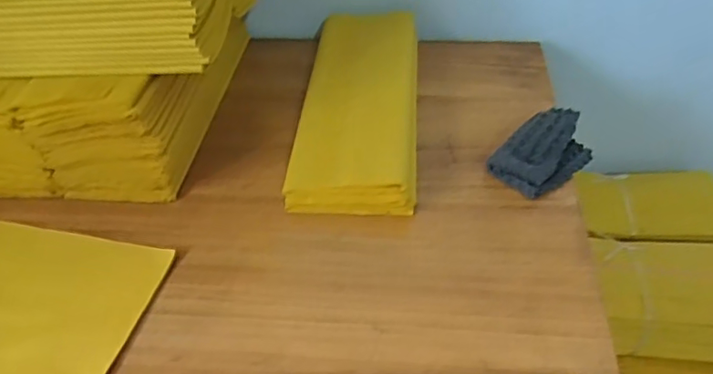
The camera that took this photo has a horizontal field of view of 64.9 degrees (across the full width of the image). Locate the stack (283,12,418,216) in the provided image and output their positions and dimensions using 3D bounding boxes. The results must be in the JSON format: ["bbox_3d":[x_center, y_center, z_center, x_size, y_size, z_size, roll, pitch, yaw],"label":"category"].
[{"bbox_3d":[0.005,-0.101,0.643,0.129,0.055,0.319,1,45,5],"label":"stack"}]

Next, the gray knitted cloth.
[{"bbox_3d":[0.194,-0.036,0.576,0.105,0.034,0.069,-33,52,-26],"label":"gray knitted cloth"}]

